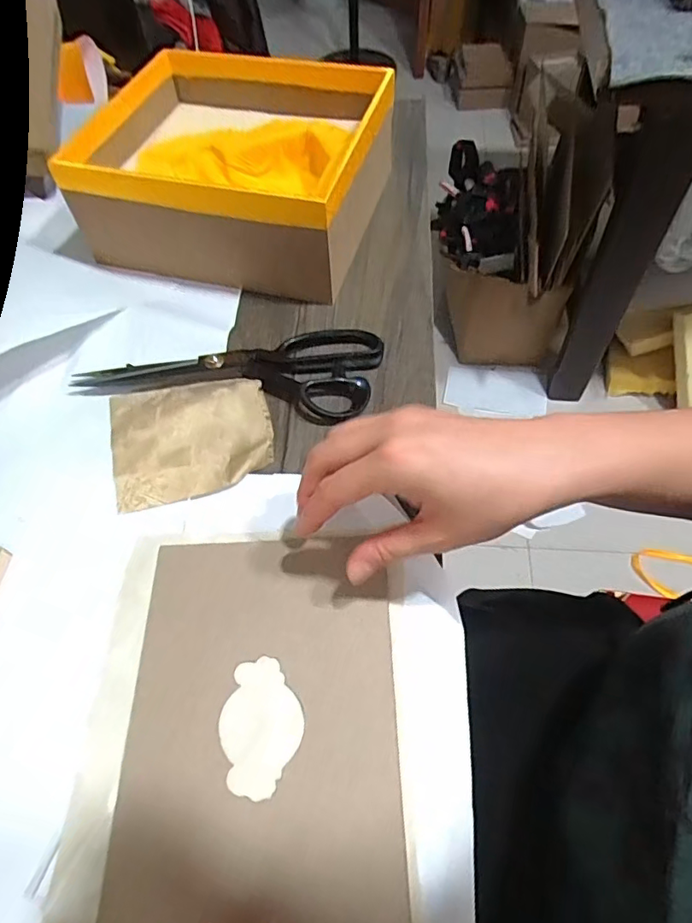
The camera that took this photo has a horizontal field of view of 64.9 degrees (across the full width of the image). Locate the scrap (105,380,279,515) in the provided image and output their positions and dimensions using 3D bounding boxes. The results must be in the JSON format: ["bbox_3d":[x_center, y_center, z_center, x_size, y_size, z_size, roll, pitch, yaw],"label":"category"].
[{"bbox_3d":[-0.117,-0.022,0.407,0.117,0.006,0.105,-14,59,-4],"label":"scrap"}]

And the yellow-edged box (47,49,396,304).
[{"bbox_3d":[-0.098,-0.289,0.518,0.252,0.086,0.244,10,60,11],"label":"yellow-edged box"}]

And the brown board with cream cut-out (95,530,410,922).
[{"bbox_3d":[-0.048,0.139,0.312,0.152,0.004,0.201,-3,59,3],"label":"brown board with cream cut-out"}]

